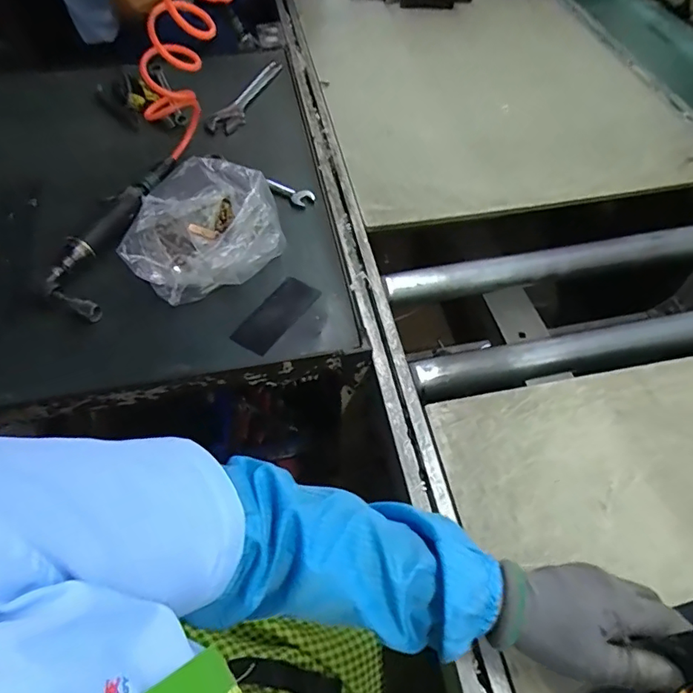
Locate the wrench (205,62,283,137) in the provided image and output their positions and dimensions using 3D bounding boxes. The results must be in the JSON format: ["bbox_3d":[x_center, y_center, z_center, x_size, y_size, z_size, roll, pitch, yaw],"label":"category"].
[{"bbox_3d":[-0.182,-0.457,0.918,0.054,0.029,0.237,14,56,10],"label":"wrench"}]

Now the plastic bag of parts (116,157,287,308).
[{"bbox_3d":[-0.181,-0.149,0.657,0.186,0.097,0.156,-12,56,-8],"label":"plastic bag of parts"}]

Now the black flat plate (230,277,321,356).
[{"bbox_3d":[-0.086,-0.040,0.637,0.053,0.009,0.121,29,61,18],"label":"black flat plate"}]

